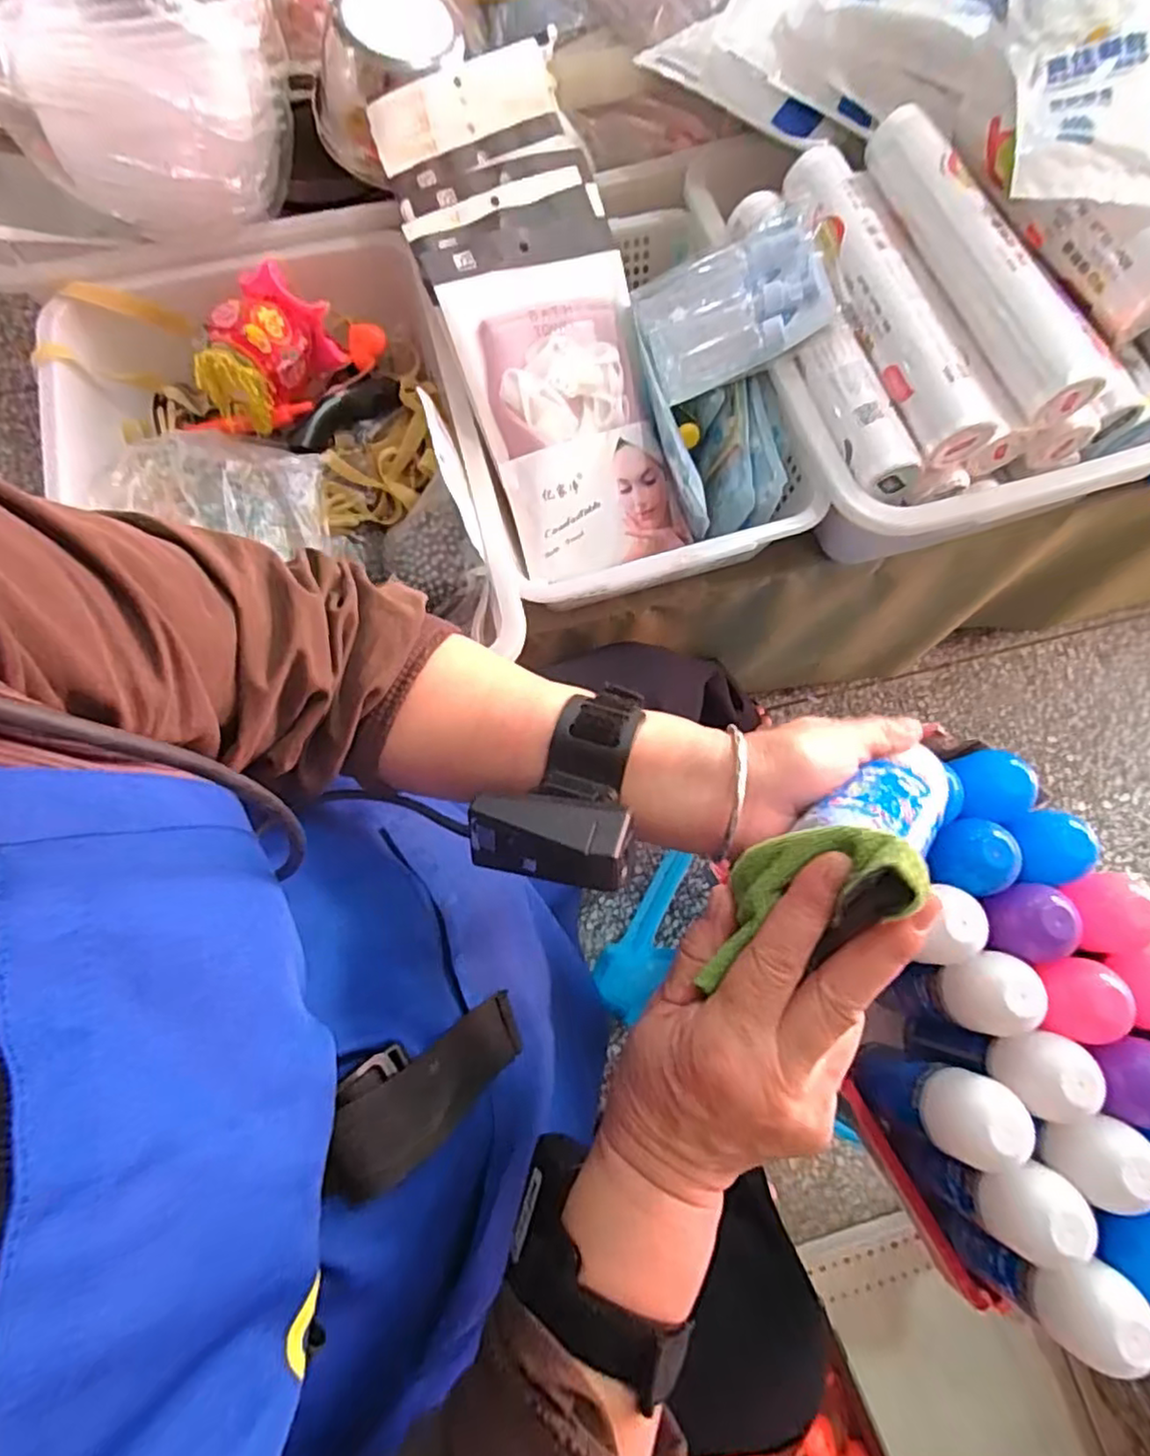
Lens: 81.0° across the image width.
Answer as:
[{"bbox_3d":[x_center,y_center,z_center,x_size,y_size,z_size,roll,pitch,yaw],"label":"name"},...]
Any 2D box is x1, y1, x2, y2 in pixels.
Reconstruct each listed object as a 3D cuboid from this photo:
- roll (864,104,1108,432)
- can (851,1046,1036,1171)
[{"bbox_3d":[0.318,-0.378,0.550,0.054,0.061,0.305,-21,75,-7],"label":"roll"},{"bbox_3d":[0.238,0.247,0.450,0.045,0.134,0.051,36,76,9],"label":"can"}]

